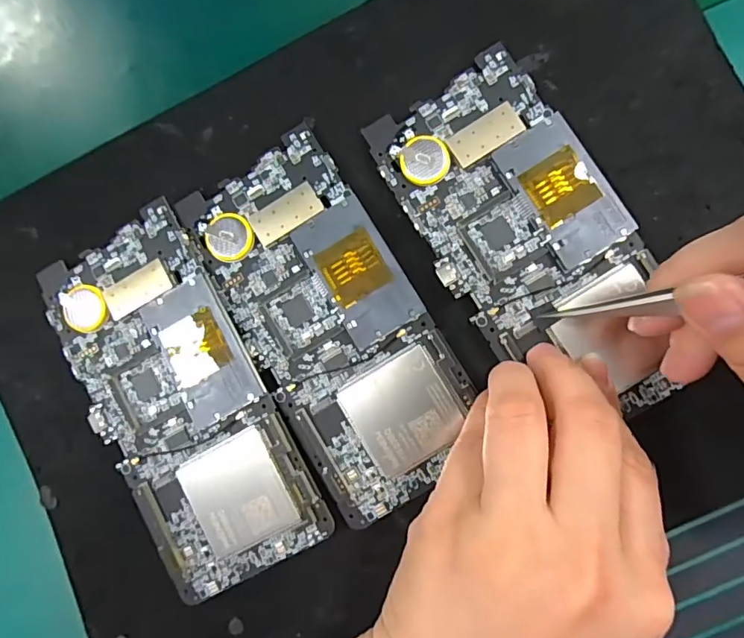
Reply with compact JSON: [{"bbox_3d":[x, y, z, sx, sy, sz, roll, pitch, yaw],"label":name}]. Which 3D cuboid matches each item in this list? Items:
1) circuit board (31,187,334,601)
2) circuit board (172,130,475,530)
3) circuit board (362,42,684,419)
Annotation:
[{"bbox_3d":[-0.080,0.034,0.204,0.071,0.009,0.151,-27,77,2],"label":"circuit board"},{"bbox_3d":[-0.016,0.001,0.202,0.070,0.005,0.151,-29,77,2],"label":"circuit board"},{"bbox_3d":[0.065,-0.031,0.199,0.072,0.005,0.149,-32,84,2],"label":"circuit board"}]

